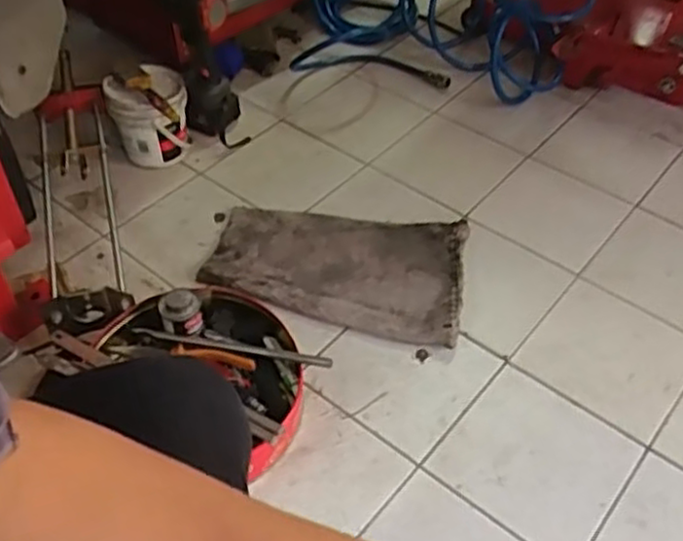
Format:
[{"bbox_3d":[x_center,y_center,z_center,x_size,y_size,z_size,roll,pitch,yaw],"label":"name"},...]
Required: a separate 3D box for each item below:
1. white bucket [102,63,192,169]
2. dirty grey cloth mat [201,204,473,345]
[{"bbox_3d":[-0.306,-0.240,1.183,0.120,0.146,0.129,1,47,-1],"label":"white bucket"},{"bbox_3d":[-0.008,-0.004,1.063,0.354,0.014,0.215,7,48,6],"label":"dirty grey cloth mat"}]

